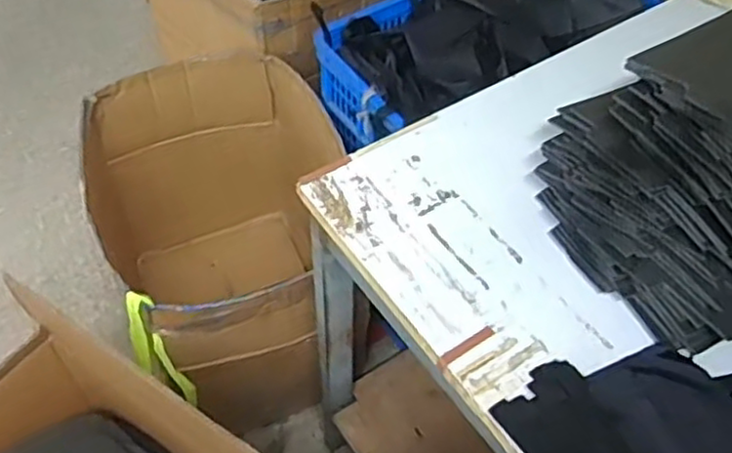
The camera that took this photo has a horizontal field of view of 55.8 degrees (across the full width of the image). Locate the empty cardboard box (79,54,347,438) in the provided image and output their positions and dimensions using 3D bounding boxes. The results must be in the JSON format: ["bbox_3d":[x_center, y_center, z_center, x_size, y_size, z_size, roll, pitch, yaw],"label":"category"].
[{"bbox_3d":[-0.233,0.051,1.342,0.455,0.525,0.537,-22,56,-18],"label":"empty cardboard box"}]

